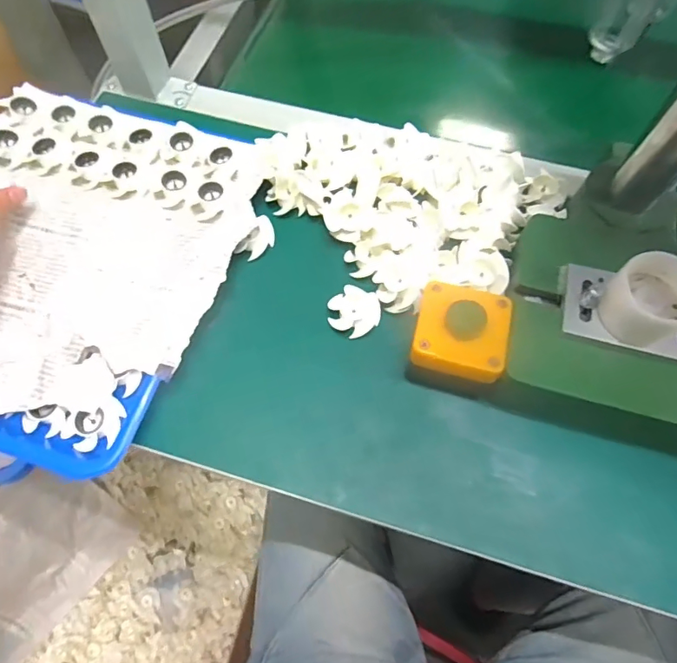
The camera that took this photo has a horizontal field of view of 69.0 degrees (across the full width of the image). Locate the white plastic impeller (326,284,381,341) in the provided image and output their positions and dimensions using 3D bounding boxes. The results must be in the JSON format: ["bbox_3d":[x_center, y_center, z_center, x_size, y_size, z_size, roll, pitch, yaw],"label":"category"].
[{"bbox_3d":[0.014,-0.018,0.427,0.043,0.007,0.042,1,85,-6],"label":"white plastic impeller"}]

